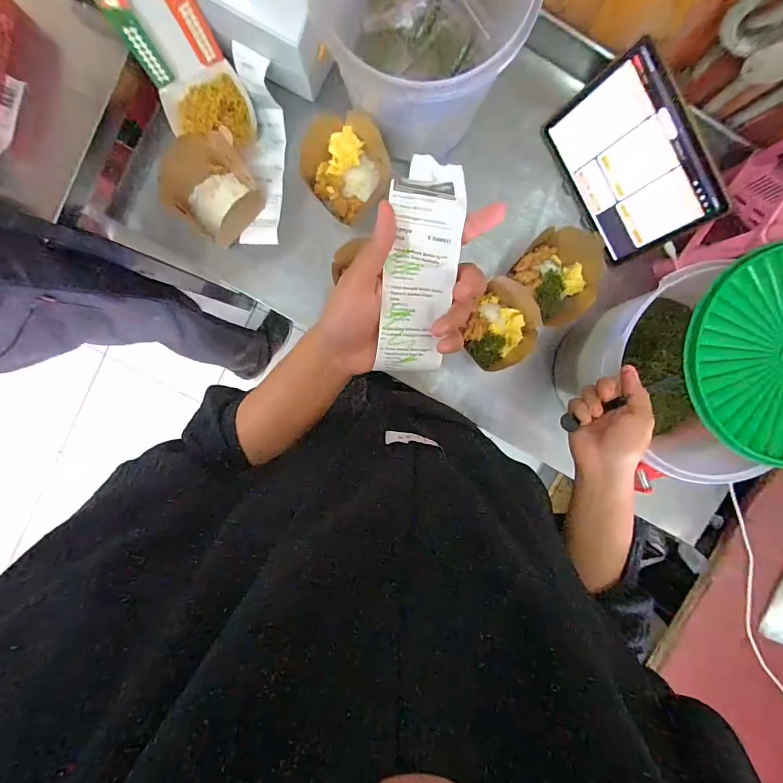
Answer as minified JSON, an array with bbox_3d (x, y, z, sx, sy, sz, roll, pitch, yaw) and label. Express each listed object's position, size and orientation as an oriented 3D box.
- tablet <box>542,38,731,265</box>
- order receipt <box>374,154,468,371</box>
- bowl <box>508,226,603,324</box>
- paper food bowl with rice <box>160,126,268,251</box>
[{"bbox_3d":[0.348,-0.332,0.579,0.012,0.166,0.254,-32,95,-33],"label":"tablet"},{"bbox_3d":[0.021,-0.088,0.295,0.051,0.022,0.152,8,107,-2],"label":"order receipt"},{"bbox_3d":[0.267,-0.183,0.619,0.113,0.067,0.130,-42,95,3],"label":"bowl"},{"bbox_3d":[-0.273,-0.311,0.610,0.124,0.075,0.126,0,96,-1],"label":"paper food bowl with rice"}]

